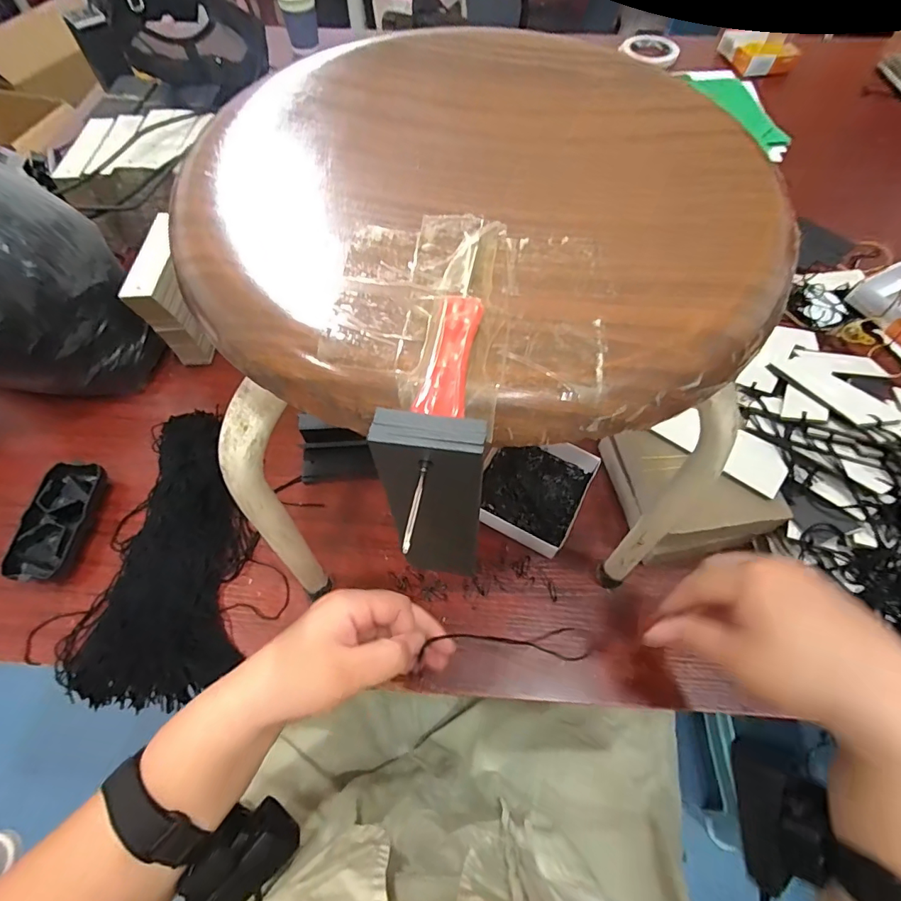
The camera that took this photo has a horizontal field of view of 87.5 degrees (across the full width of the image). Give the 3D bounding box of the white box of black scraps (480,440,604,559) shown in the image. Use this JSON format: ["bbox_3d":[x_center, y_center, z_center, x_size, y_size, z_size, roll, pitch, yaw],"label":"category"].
[{"bbox_3d":[0.080,0.033,0.455,0.096,0.020,0.114,26,64,15],"label":"white box of black scraps"}]

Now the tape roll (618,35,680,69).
[{"bbox_3d":[0.396,-0.777,0.914,0.111,0.019,0.104,0,60,1],"label":"tape roll"}]

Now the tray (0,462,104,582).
[{"bbox_3d":[-0.358,0.065,0.435,0.053,0.027,0.109,1,60,1],"label":"tray"}]

